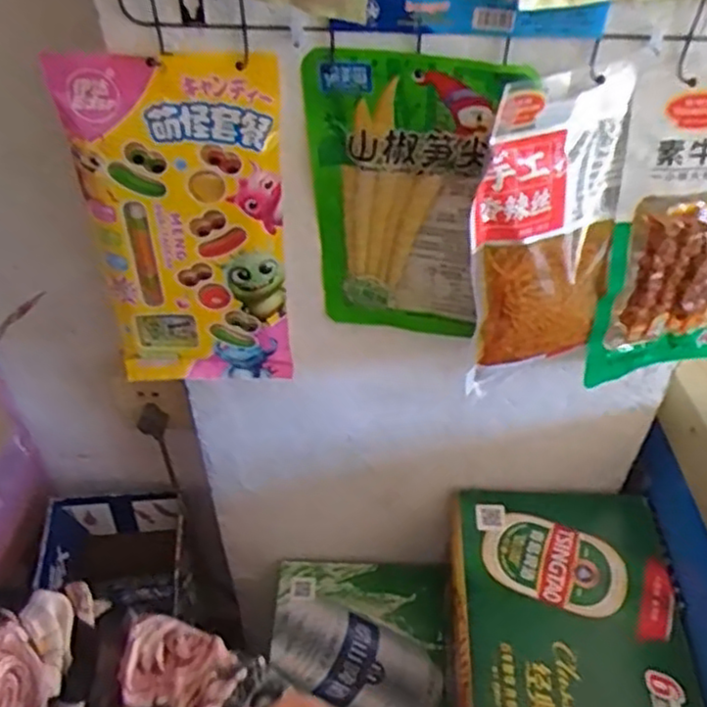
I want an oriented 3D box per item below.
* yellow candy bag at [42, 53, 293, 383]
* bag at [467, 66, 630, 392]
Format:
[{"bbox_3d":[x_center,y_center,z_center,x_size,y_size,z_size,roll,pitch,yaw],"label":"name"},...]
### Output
[{"bbox_3d":[-0.133,-0.091,0.572,0.148,0.282,0.034,-1,45,-2],"label":"yellow candy bag"},{"bbox_3d":[0.138,-0.080,0.517,0.110,0.233,0.026,-13,39,-11],"label":"bag"}]

